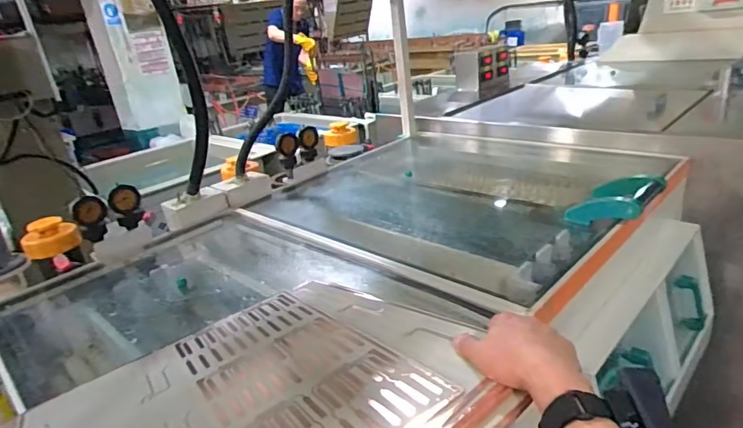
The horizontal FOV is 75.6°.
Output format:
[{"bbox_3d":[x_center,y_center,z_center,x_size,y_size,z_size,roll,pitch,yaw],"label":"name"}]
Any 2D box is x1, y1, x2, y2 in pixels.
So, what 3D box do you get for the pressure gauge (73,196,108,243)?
[{"bbox_3d":[-0.682,0.011,1.171,0.074,0.107,0.048,-22,27,-30],"label":"pressure gauge"}]

